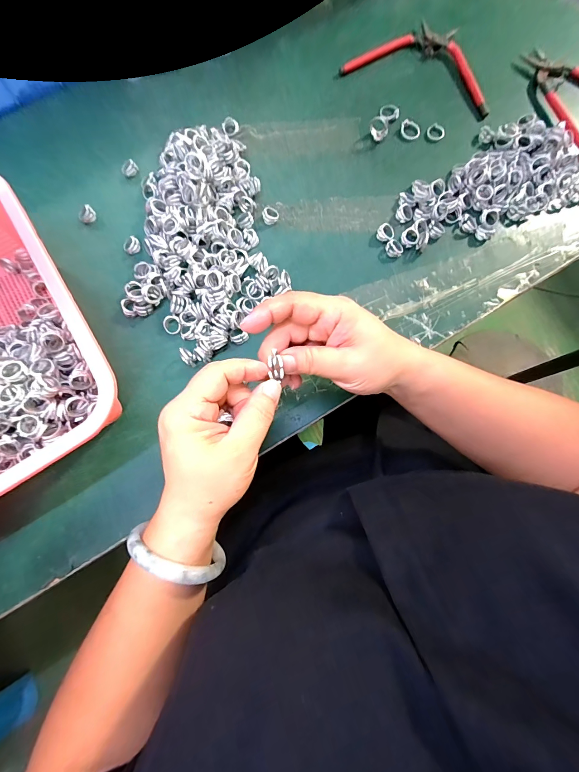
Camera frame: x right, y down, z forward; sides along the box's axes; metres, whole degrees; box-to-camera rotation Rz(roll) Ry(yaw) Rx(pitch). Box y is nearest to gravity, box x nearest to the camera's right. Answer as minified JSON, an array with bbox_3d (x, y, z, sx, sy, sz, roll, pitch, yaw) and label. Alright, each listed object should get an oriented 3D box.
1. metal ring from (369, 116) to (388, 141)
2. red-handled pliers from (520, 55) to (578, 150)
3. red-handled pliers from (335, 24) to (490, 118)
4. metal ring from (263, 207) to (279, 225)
[{"bbox_3d":[0.099,-0.286,0.361,0.021,0.021,0.012,19,79,5],"label":"metal ring"},{"bbox_3d":[0.321,-0.337,0.372,0.101,0.010,0.146,-39,80,-7],"label":"red-handled pliers"},{"bbox_3d":[0.163,-0.388,0.387,0.175,0.014,0.097,23,79,6],"label":"red-handled pliers"},{"bbox_3d":[-0.020,-0.182,0.344,0.017,0.009,0.018,0,78,1],"label":"metal ring"}]

